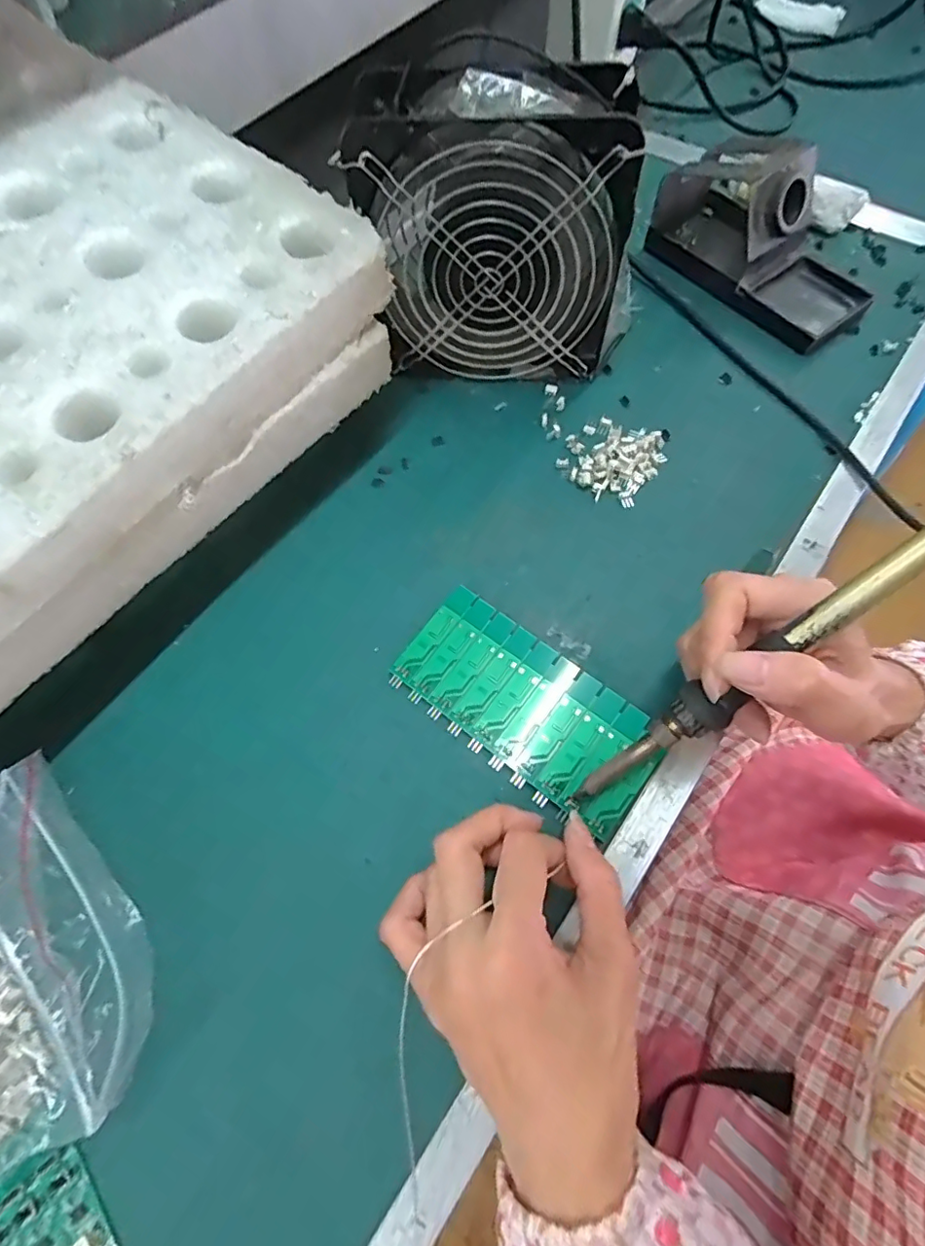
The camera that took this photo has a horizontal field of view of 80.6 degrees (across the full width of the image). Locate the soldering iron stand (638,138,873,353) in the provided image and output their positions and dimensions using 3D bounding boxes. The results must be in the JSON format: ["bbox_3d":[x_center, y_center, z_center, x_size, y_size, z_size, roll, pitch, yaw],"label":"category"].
[{"bbox_3d":[0.221,-0.281,0.386,0.087,0.070,0.160,-37,71,-14],"label":"soldering iron stand"}]

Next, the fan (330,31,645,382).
[{"bbox_3d":[0.024,-0.229,0.327,0.160,0.150,0.058,4,66,3],"label":"fan"}]

